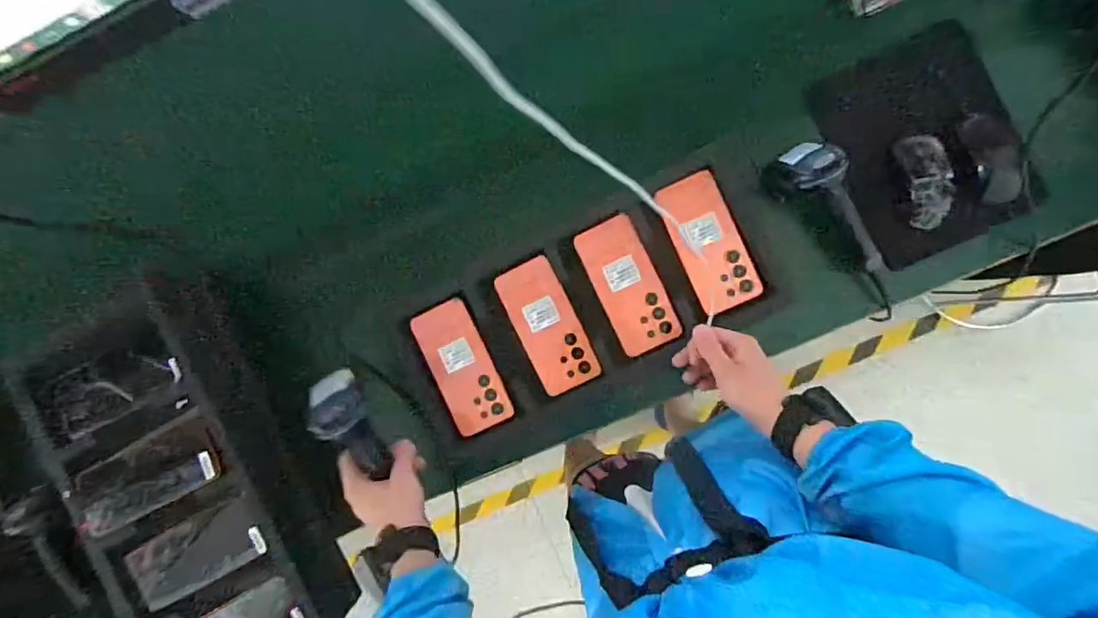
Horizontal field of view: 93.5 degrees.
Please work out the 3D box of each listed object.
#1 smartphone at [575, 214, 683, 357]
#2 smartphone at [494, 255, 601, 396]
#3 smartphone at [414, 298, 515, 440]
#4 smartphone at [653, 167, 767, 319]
[{"bbox_3d":[0.100,-0.030,0.659,0.077,0.013,0.171,-26,87,5],"label":"smartphone"},{"bbox_3d":[-0.002,0.022,0.671,0.078,0.007,0.171,-27,87,4],"label":"smartphone"},{"bbox_3d":[-0.114,0.078,0.676,0.077,0.014,0.173,-24,88,5],"label":"smartphone"},{"bbox_3d":[0.201,-0.084,0.651,0.079,0.010,0.169,-25,87,5],"label":"smartphone"}]

